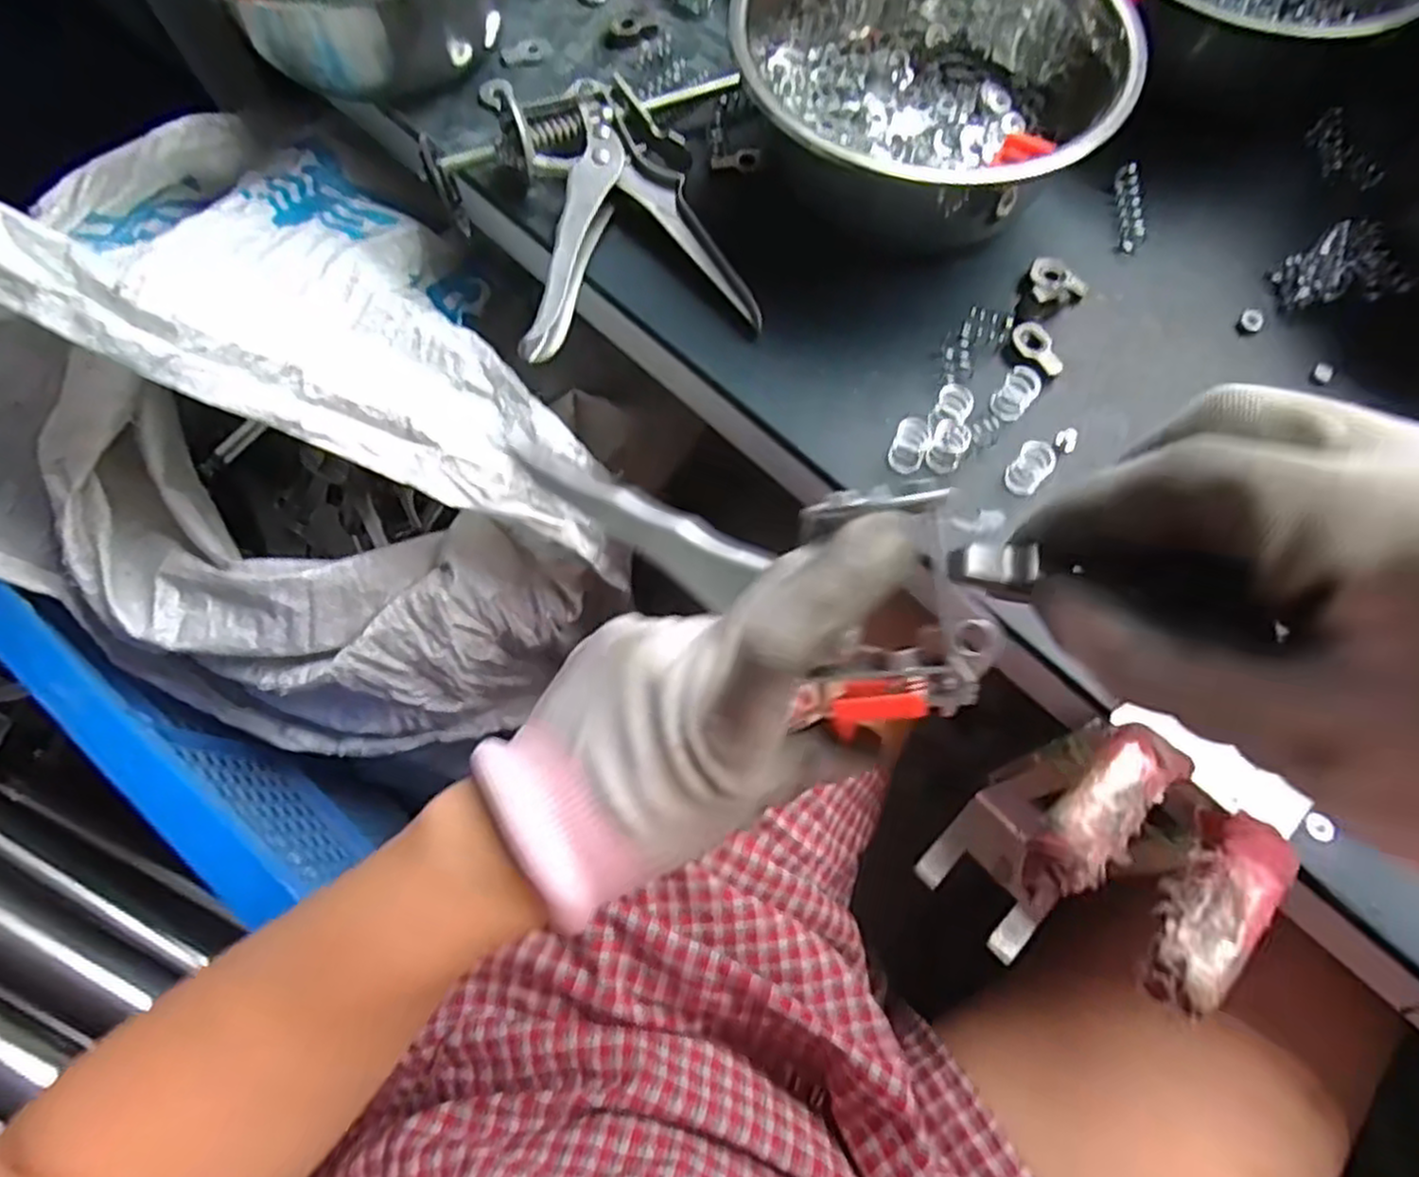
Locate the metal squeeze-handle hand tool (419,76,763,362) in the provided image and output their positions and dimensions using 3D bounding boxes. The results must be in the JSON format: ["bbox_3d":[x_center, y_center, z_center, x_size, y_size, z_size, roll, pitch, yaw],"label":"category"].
[{"bbox_3d":[-0.060,-0.192,0.372,0.151,0.034,0.154,-12,70,-3],"label":"metal squeeze-handle hand tool"}]

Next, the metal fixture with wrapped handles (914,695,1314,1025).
[{"bbox_3d":[0.163,0.118,0.331,0.085,0.156,0.072,-42,74,-13],"label":"metal fixture with wrapped handles"}]

